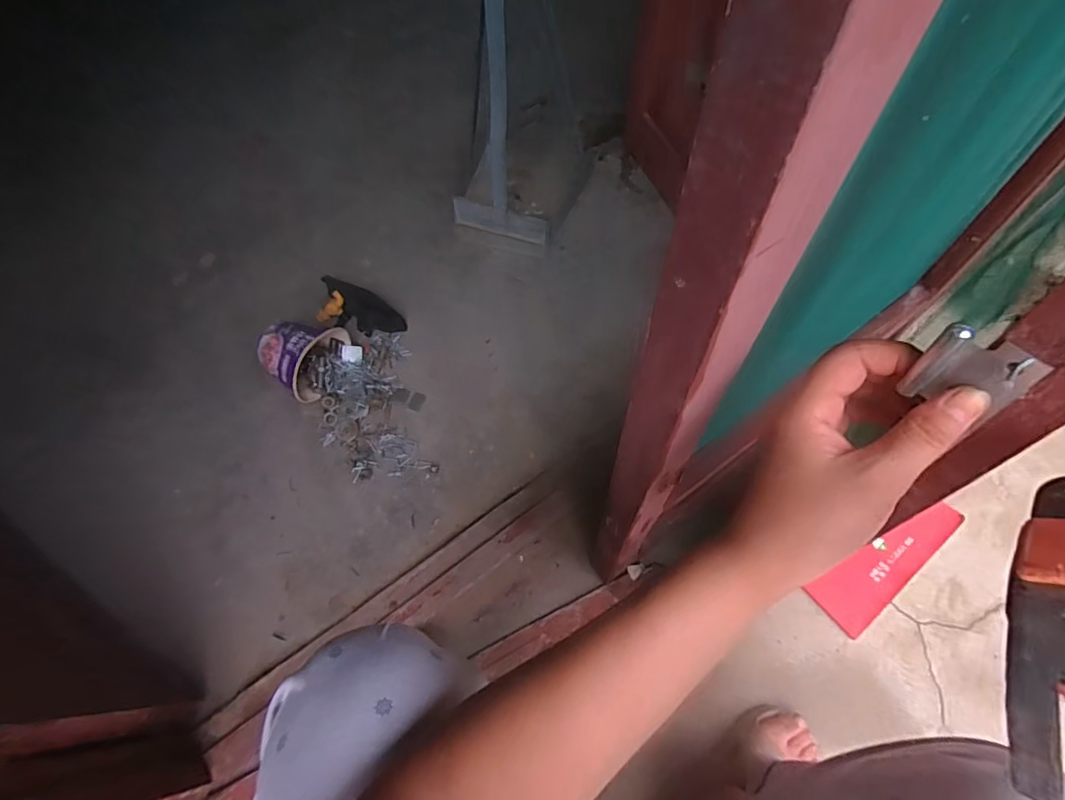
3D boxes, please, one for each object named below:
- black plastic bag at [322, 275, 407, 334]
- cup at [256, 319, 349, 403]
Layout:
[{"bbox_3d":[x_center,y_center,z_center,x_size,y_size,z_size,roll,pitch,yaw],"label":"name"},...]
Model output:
[{"bbox_3d":[-0.341,-0.172,0.955,0.190,0.094,0.064,23,66,13],"label":"black plastic bag"},{"bbox_3d":[-0.408,-0.083,0.892,0.099,0.112,0.147,20,65,11],"label":"cup"}]

